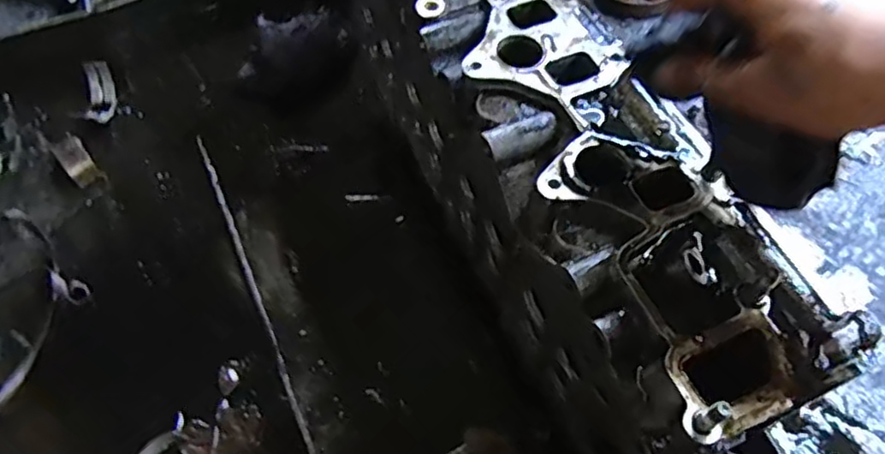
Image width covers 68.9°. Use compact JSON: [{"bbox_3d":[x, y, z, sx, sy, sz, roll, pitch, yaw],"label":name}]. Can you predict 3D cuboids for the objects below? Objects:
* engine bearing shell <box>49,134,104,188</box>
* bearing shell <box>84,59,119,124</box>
[{"bbox_3d":[-0.376,-0.068,0.664,0.028,0.027,0.055,-35,71,-18],"label":"engine bearing shell"},{"bbox_3d":[-0.373,-0.147,0.705,0.027,0.025,0.067,-5,90,-5],"label":"bearing shell"}]

